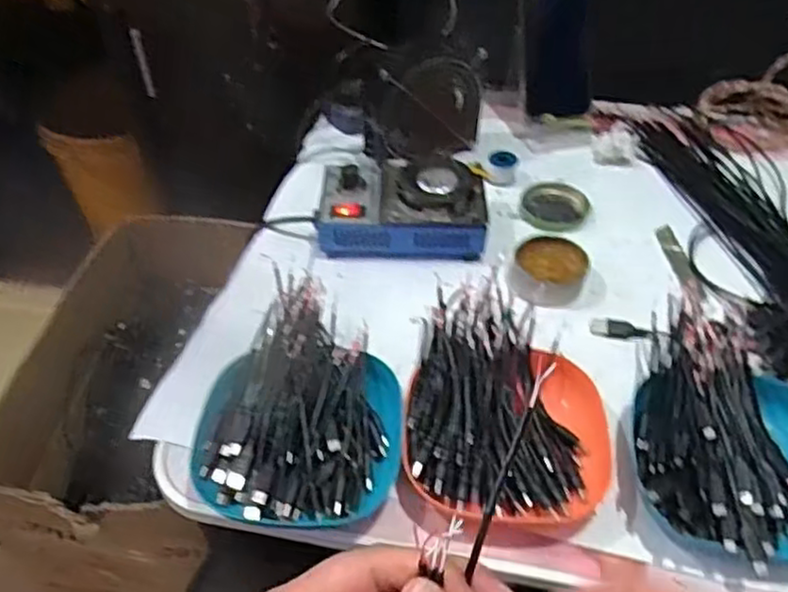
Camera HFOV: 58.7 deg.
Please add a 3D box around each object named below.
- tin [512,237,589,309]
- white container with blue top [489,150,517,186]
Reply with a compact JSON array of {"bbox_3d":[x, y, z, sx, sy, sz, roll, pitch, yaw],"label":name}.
[{"bbox_3d":[0.133,-0.018,0.600,0.061,0.027,0.068,16,49,13],"label":"tin"},{"bbox_3d":[0.111,-0.131,0.713,0.028,0.025,0.029,8,48,7],"label":"white container with blue top"}]

